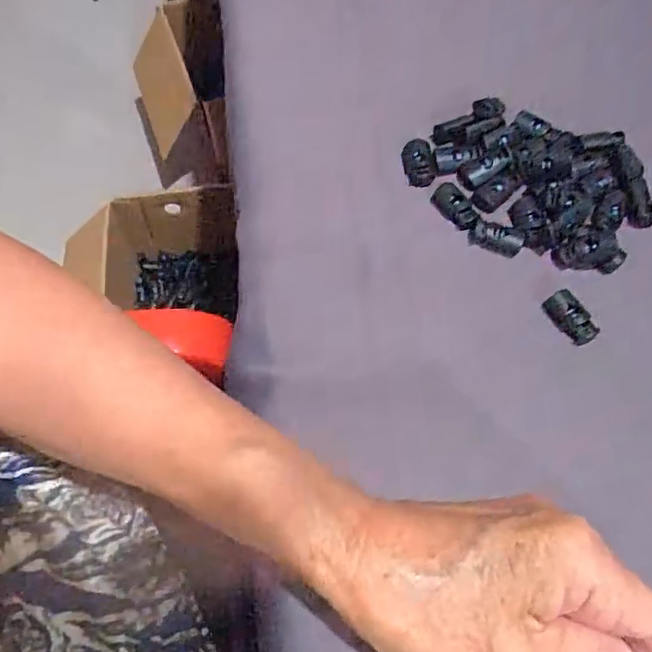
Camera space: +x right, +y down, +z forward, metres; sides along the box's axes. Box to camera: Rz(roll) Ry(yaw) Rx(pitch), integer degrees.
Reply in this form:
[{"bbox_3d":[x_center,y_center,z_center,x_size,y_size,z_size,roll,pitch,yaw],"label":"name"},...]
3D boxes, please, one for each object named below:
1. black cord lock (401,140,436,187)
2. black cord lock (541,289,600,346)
[{"bbox_3d":[0.053,-0.093,0.351,0.018,0.010,0.026,-7,62,-3],"label":"black cord lock"},{"bbox_3d":[0.120,-0.004,0.303,0.012,0.013,0.029,-26,65,-13],"label":"black cord lock"}]

